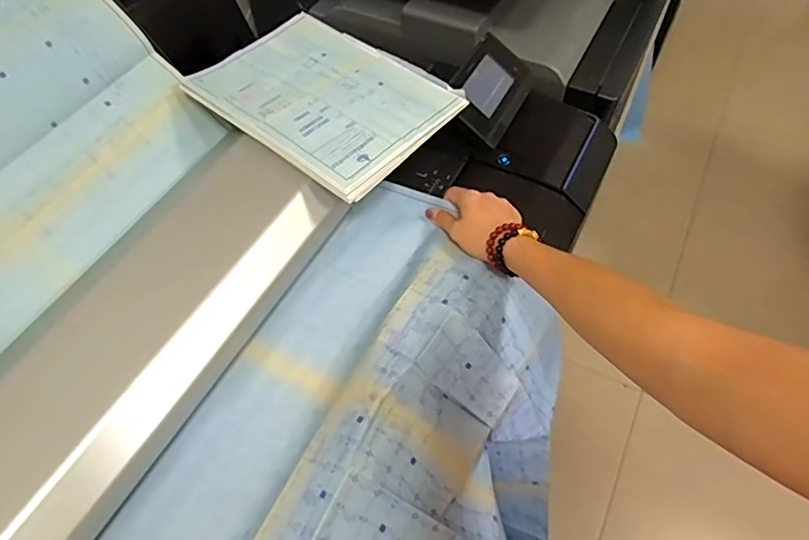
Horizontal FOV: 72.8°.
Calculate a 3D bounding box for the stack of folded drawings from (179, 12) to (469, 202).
[{"bbox_3d":[-0.097,-0.221,0.678,0.289,0.018,0.218,35,64,22],"label":"stack of folded drawings"}]

